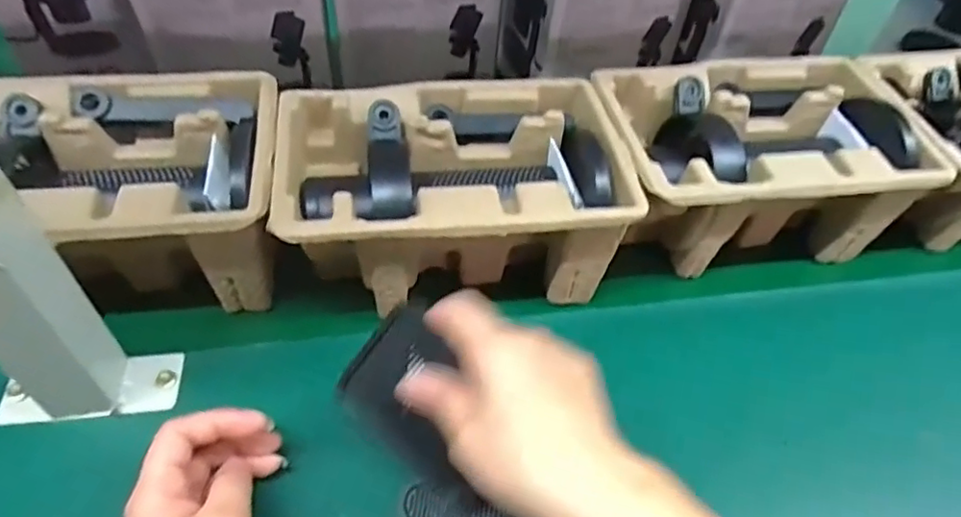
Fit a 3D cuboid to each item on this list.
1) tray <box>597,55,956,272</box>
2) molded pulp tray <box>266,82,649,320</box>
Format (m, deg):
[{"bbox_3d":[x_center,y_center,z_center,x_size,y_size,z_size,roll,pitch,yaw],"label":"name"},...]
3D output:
[{"bbox_3d":[0.208,-0.079,0.486,0.237,0.105,0.155,-9,57,-8],"label":"tray"},{"bbox_3d":[-0.018,-0.049,0.439,0.227,0.107,0.152,-5,56,-6],"label":"molded pulp tray"}]

